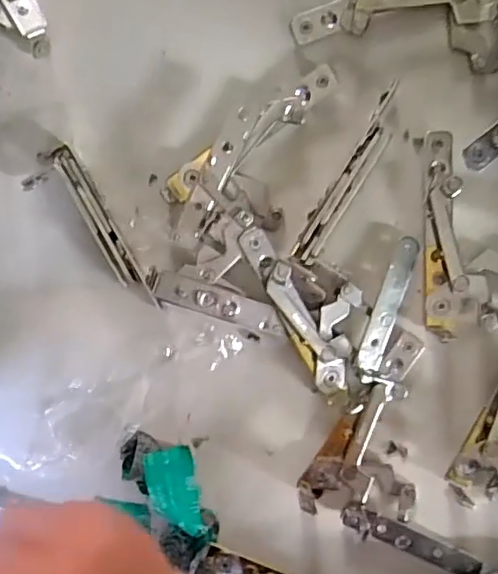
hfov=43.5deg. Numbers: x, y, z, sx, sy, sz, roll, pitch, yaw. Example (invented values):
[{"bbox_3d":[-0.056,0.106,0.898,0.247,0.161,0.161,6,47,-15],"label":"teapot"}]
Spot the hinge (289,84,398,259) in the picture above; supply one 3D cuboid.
[{"bbox_3d":[0.072,-0.078,0.442,0.020,0.022,0.137,31,96,1],"label":"hinge"}]

